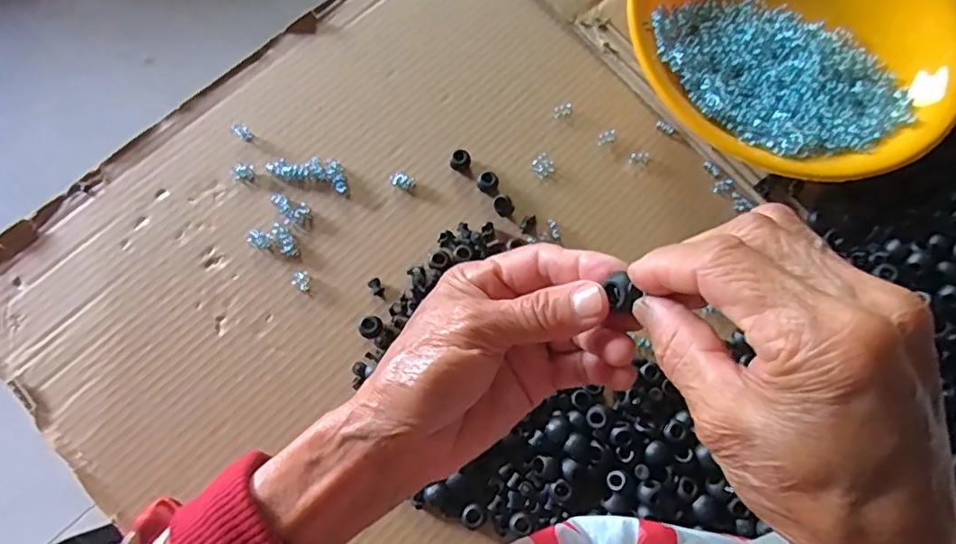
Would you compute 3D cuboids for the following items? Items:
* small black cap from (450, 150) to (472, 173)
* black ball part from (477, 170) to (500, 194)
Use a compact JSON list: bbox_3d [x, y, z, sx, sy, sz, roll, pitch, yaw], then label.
[{"bbox_3d":[-0.012,-0.081,0.410,0.014,0.014,0.012,8,75,1],"label":"small black cap"},{"bbox_3d":[0.007,-0.063,0.408,0.015,0.014,0.015,8,75,1],"label":"black ball part"}]

